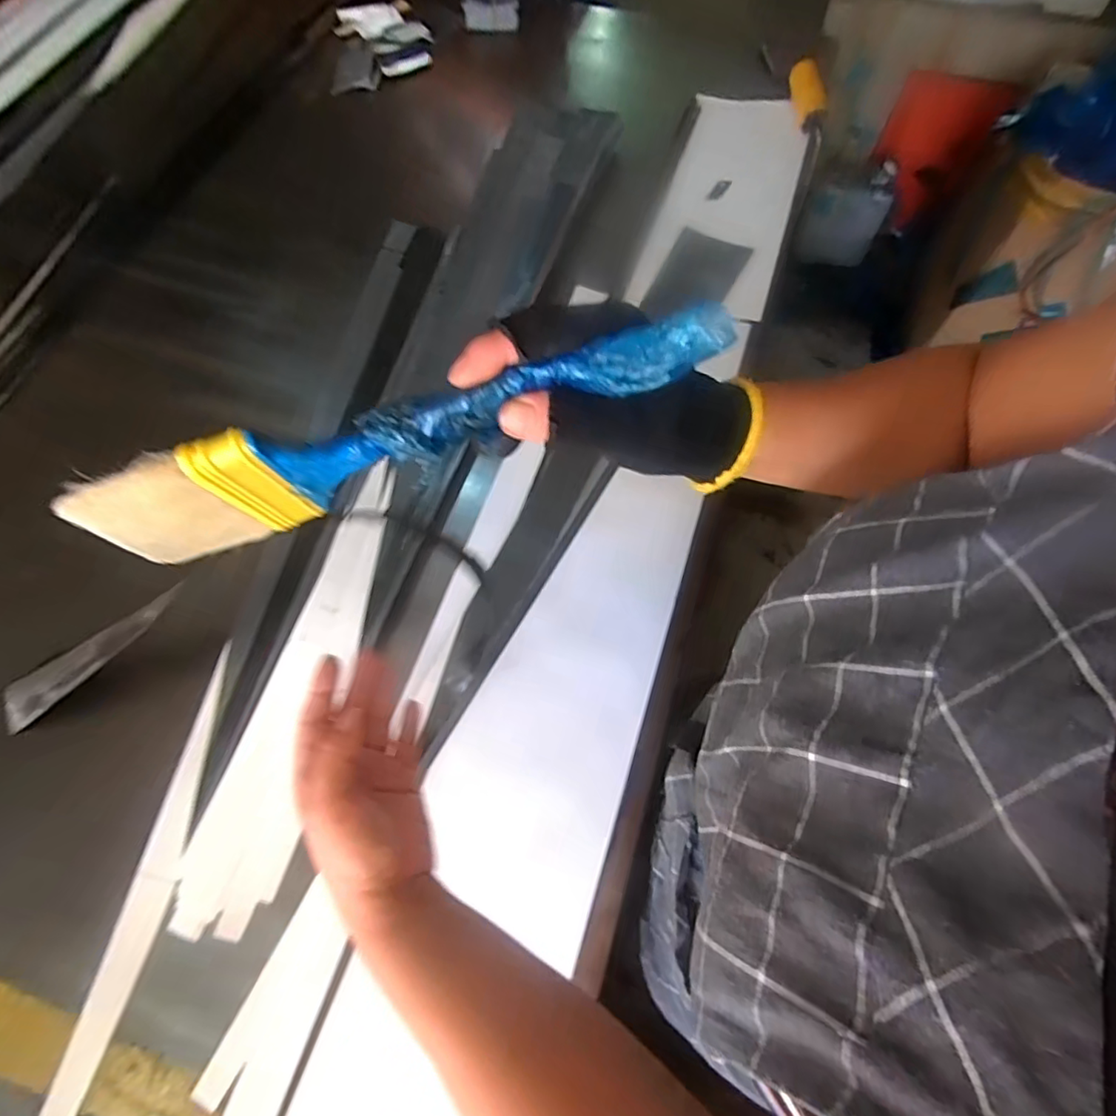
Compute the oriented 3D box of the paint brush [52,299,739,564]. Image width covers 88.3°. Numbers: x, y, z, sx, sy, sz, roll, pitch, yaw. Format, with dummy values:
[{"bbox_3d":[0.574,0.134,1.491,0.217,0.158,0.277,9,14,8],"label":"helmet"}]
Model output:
[{"bbox_3d":[-0.056,-0.051,0.240,0.257,0.072,0.027,-18,69,-1],"label":"paint brush"}]

